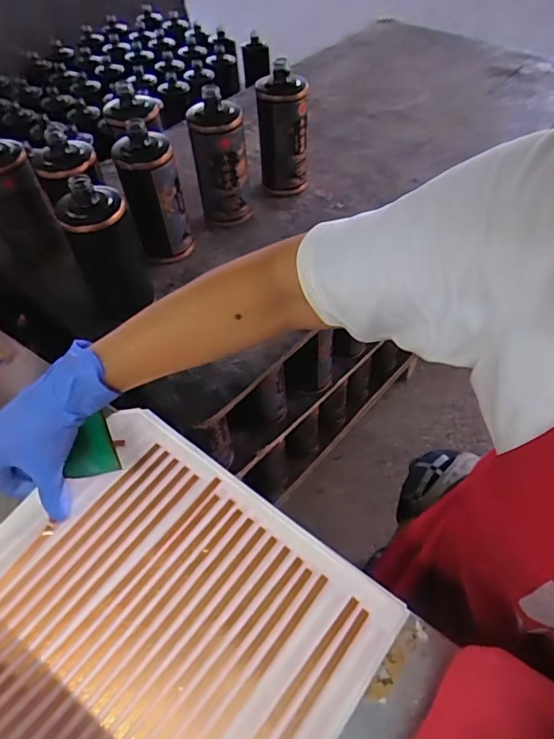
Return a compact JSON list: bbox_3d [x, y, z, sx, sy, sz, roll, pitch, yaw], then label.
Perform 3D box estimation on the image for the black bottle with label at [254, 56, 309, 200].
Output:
[{"bbox_3d":[0.010,-0.372,0.809,0.076,0.178,0.080,-1,51,3],"label":"black bottle with label"}]

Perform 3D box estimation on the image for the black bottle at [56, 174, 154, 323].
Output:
[{"bbox_3d":[-0.214,-0.143,0.666,0.086,0.218,0.091,-25,54,-15],"label":"black bottle"}]

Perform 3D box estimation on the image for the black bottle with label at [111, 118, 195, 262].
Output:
[{"bbox_3d":[-0.171,-0.241,0.712,0.077,0.177,0.064,-18,52,-11],"label":"black bottle with label"}]

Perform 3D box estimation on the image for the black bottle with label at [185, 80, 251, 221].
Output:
[{"bbox_3d":[-0.082,-0.310,0.754,0.071,0.172,0.068,-6,51,-1],"label":"black bottle with label"}]

